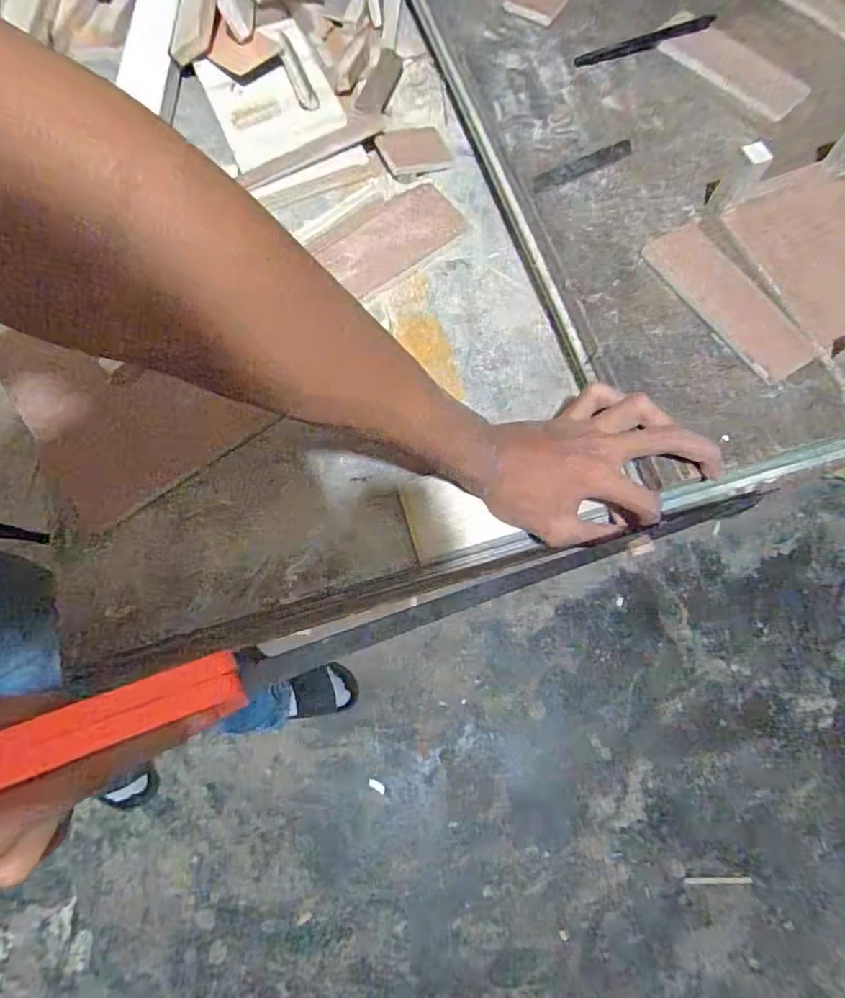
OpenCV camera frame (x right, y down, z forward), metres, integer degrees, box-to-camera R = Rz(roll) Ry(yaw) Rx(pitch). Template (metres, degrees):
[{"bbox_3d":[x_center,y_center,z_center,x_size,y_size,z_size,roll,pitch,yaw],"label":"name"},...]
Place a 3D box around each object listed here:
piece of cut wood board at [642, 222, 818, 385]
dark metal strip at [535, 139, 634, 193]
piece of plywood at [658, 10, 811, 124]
[{"bbox_3d":[0.235,-0.153,0.415,0.057,0.007,0.144,-31,74,-10],"label":"piece of cut wood board"},{"bbox_3d":[0.137,-0.286,0.463,0.098,0.004,0.018,-27,74,-9],"label":"dark metal strip"},{"bbox_3d":[0.281,-0.396,0.492,0.139,0.011,0.056,38,75,11],"label":"piece of plywood"}]

